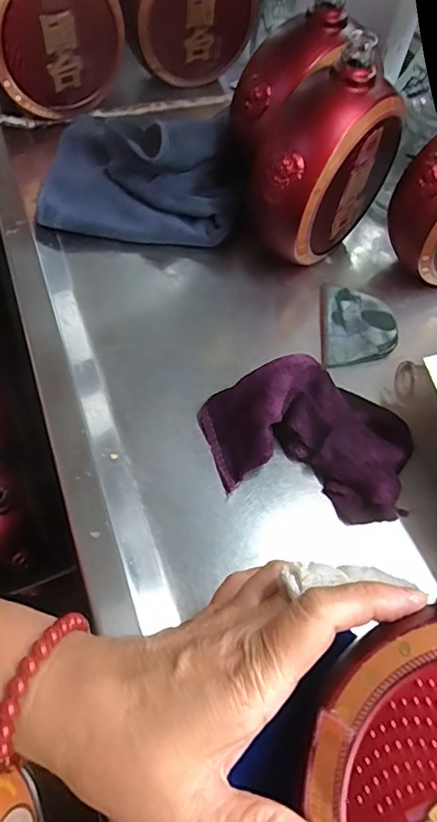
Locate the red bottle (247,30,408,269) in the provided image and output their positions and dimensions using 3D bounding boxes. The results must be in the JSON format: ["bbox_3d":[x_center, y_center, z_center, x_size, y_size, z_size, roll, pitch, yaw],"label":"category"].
[{"bbox_3d":[0.076,-0.190,0.389,0.067,0.132,0.138,41,67,19],"label":"red bottle"}]

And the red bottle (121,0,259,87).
[{"bbox_3d":[-0.032,-0.420,0.528,0.139,0.126,0.057,-23,64,-15],"label":"red bottle"}]

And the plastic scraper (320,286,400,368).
[{"bbox_3d":[0.112,-0.068,0.412,0.055,0.012,0.079,6,60,1],"label":"plastic scraper"}]

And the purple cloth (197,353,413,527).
[{"bbox_3d":[0.058,0.011,0.342,0.134,0.036,0.096,13,61,5],"label":"purple cloth"}]

